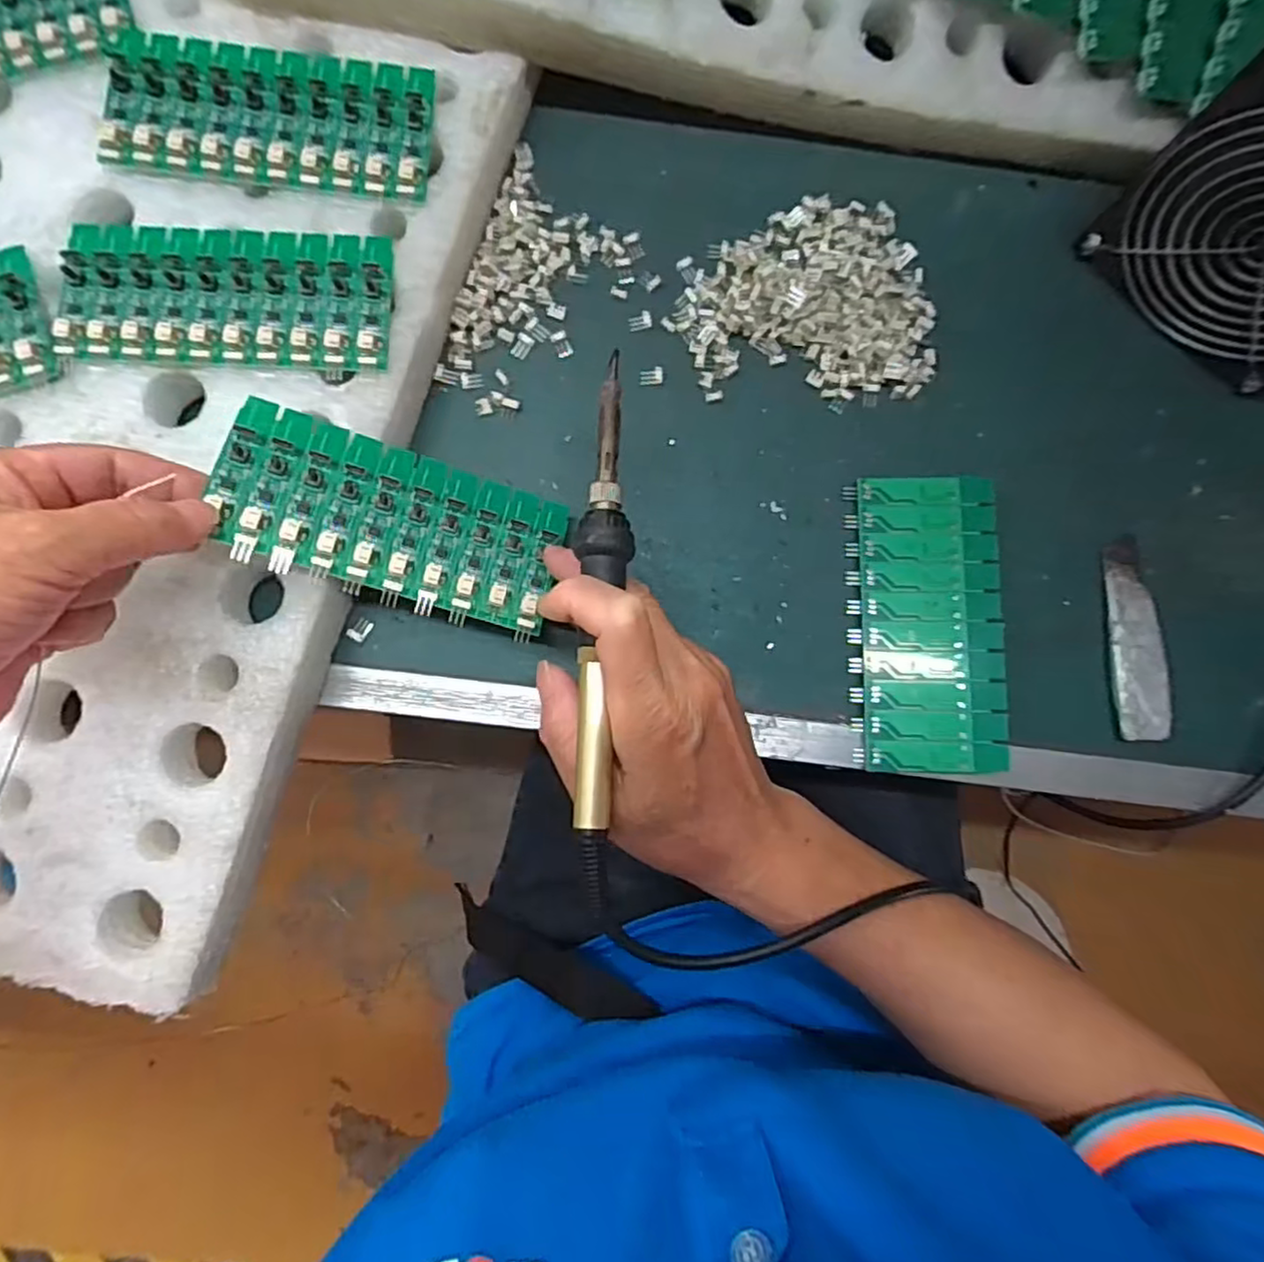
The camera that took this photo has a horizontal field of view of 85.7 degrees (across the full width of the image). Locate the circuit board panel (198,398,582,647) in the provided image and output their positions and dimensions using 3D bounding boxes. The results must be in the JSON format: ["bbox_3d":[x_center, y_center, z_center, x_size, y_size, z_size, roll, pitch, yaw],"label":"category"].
[{"bbox_3d":[-0.098,-0.045,0.284,0.135,0.005,0.066,17,71,-16],"label":"circuit board panel"}]

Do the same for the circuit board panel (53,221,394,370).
[{"bbox_3d":[-0.174,-0.145,0.293,0.135,0.011,0.061,1,85,-3],"label":"circuit board panel"}]

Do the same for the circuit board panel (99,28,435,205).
[{"bbox_3d":[-0.159,-0.227,0.300,0.136,0.006,0.062,4,86,-4],"label":"circuit board panel"}]

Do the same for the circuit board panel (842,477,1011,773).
[{"bbox_3d":[0.137,-0.004,0.319,0.067,0.005,0.136,0,84,6],"label":"circuit board panel"}]

